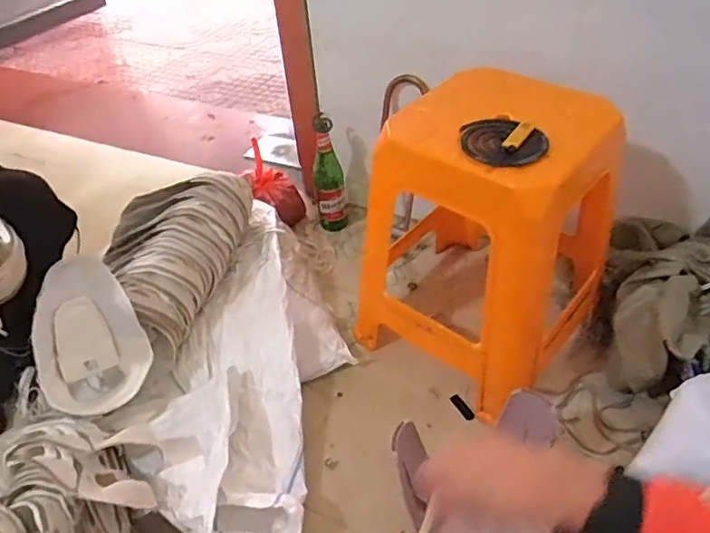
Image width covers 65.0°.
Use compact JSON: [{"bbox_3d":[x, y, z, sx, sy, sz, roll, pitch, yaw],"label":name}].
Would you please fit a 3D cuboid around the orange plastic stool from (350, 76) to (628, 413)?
[{"bbox_3d":[0.232,-0.051,1.010,0.362,0.504,0.355,31,54,32],"label":"orange plastic stool"}]

